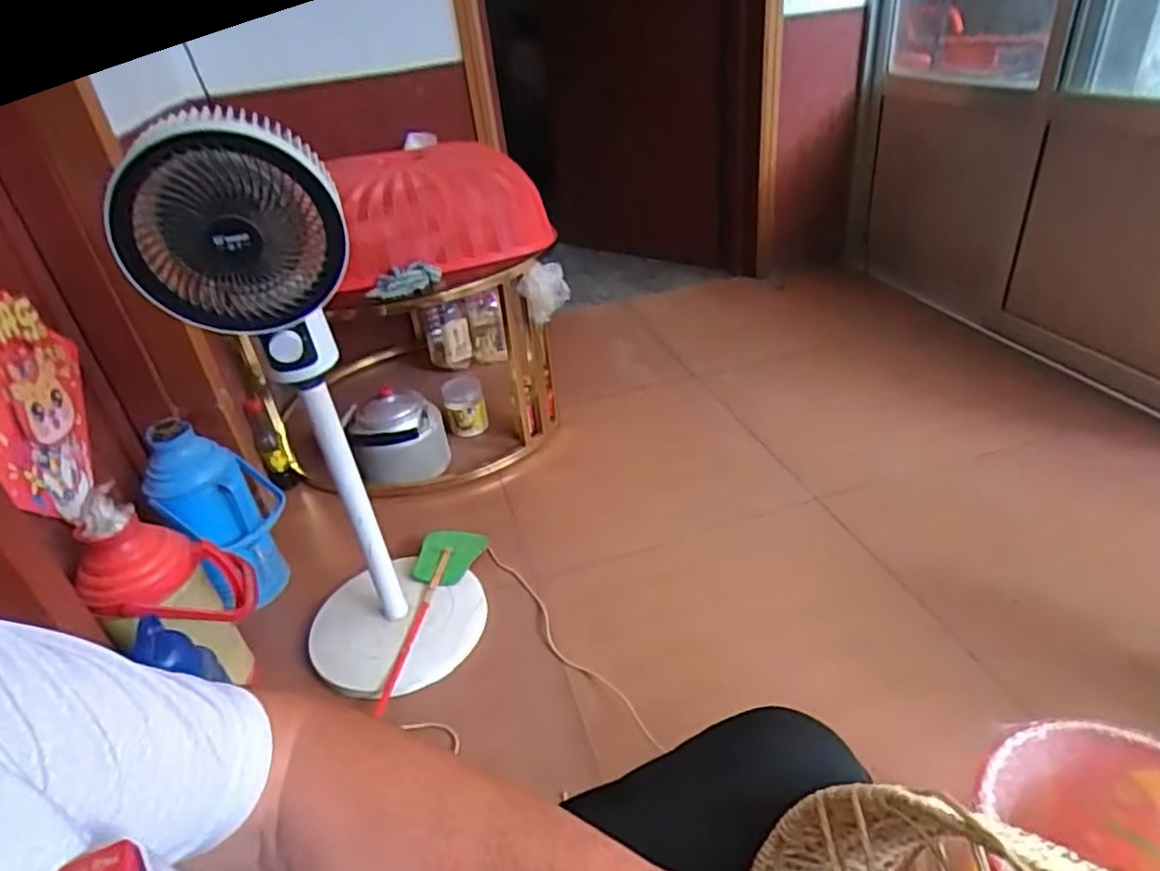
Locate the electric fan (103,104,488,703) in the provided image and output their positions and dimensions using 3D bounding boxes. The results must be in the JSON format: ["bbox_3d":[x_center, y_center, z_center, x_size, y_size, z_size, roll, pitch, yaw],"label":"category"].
[{"bbox_3d":[-0.331,0.010,0.941,0.268,0.810,0.244,-7,32,-1],"label":"electric fan"}]

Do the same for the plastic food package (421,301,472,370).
[{"bbox_3d":[-0.362,-0.273,1.885,0.120,0.179,0.100,-13,33,-10],"label":"plastic food package"}]

